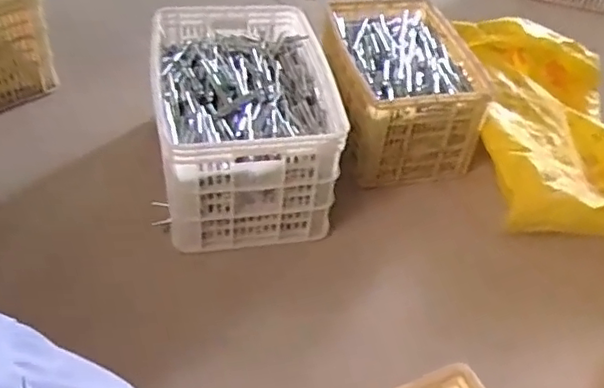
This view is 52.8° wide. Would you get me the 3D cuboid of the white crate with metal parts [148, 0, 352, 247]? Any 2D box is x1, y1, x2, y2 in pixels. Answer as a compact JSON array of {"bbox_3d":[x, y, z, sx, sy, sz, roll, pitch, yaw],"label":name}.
[{"bbox_3d":[-0.144,-0.199,1.456,0.401,0.283,0.614,-1,44,-9],"label":"white crate with metal parts"}]

